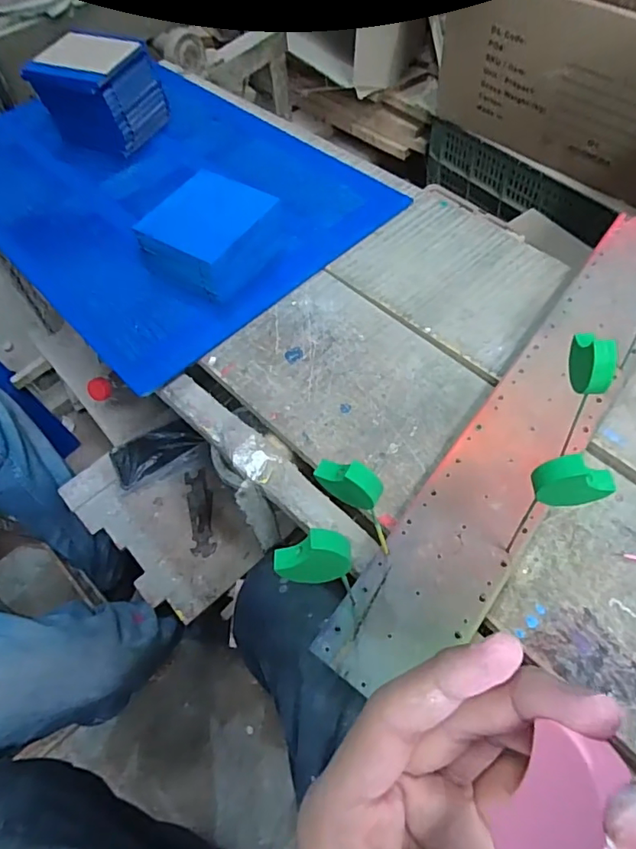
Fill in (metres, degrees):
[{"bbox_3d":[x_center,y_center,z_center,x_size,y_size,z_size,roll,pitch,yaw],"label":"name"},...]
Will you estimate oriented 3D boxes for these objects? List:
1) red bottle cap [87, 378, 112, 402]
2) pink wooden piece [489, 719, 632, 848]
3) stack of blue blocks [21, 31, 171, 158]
[{"bbox_3d":[-0.301,-0.049,0.730,0.030,0.015,0.031,0,99,-27],"label":"red bottle cap"},{"bbox_3d":[0.062,0.096,0.125,0.013,0.032,0.036,20,100,-16],"label":"pink wooden piece"},{"bbox_3d":[-0.295,-0.454,0.723,0.120,0.104,0.121,21,65,15],"label":"stack of blue blocks"}]

